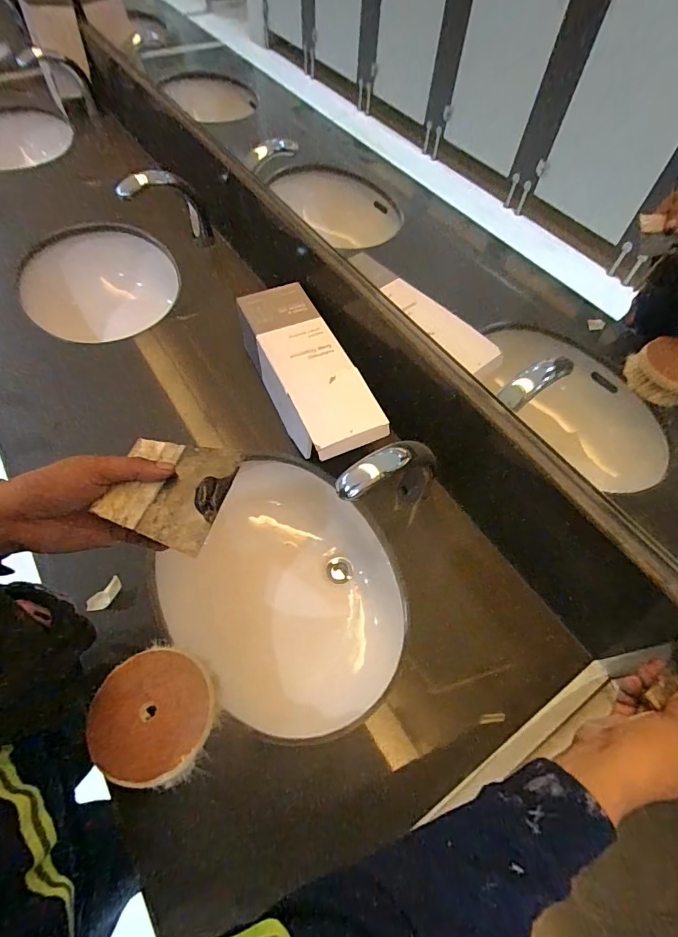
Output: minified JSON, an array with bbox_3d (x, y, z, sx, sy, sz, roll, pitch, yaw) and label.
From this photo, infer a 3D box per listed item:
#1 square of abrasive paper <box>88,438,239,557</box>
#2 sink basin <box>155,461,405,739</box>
[{"bbox_3d":[-0.145,0.016,0.375,0.093,0.007,0.105,12,51,2],"label":"square of abrasive paper"},{"bbox_3d":[-0.078,0.221,0.758,0.382,0.154,0.406,1,59,-1],"label":"sink basin"}]

